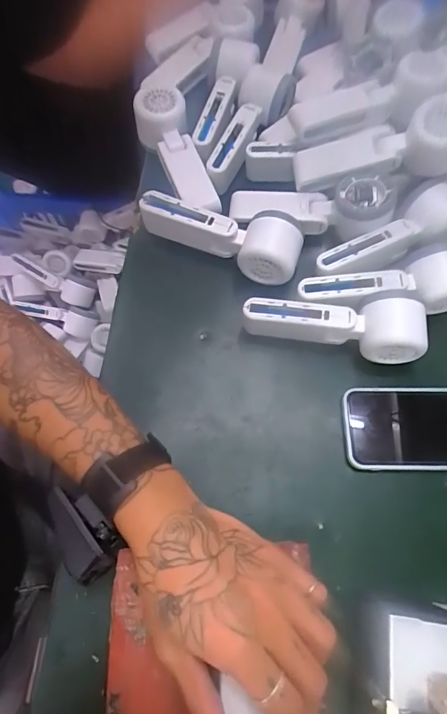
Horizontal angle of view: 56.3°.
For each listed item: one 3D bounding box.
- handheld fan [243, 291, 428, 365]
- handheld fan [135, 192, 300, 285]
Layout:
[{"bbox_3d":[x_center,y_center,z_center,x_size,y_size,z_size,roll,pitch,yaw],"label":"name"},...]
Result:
[{"bbox_3d":[0.100,-0.030,0.384,0.162,0.047,0.050,5,69,1],"label":"handheld fan"},{"bbox_3d":[-0.005,-0.119,0.425,0.166,0.050,0.057,13,69,4],"label":"handheld fan"}]

